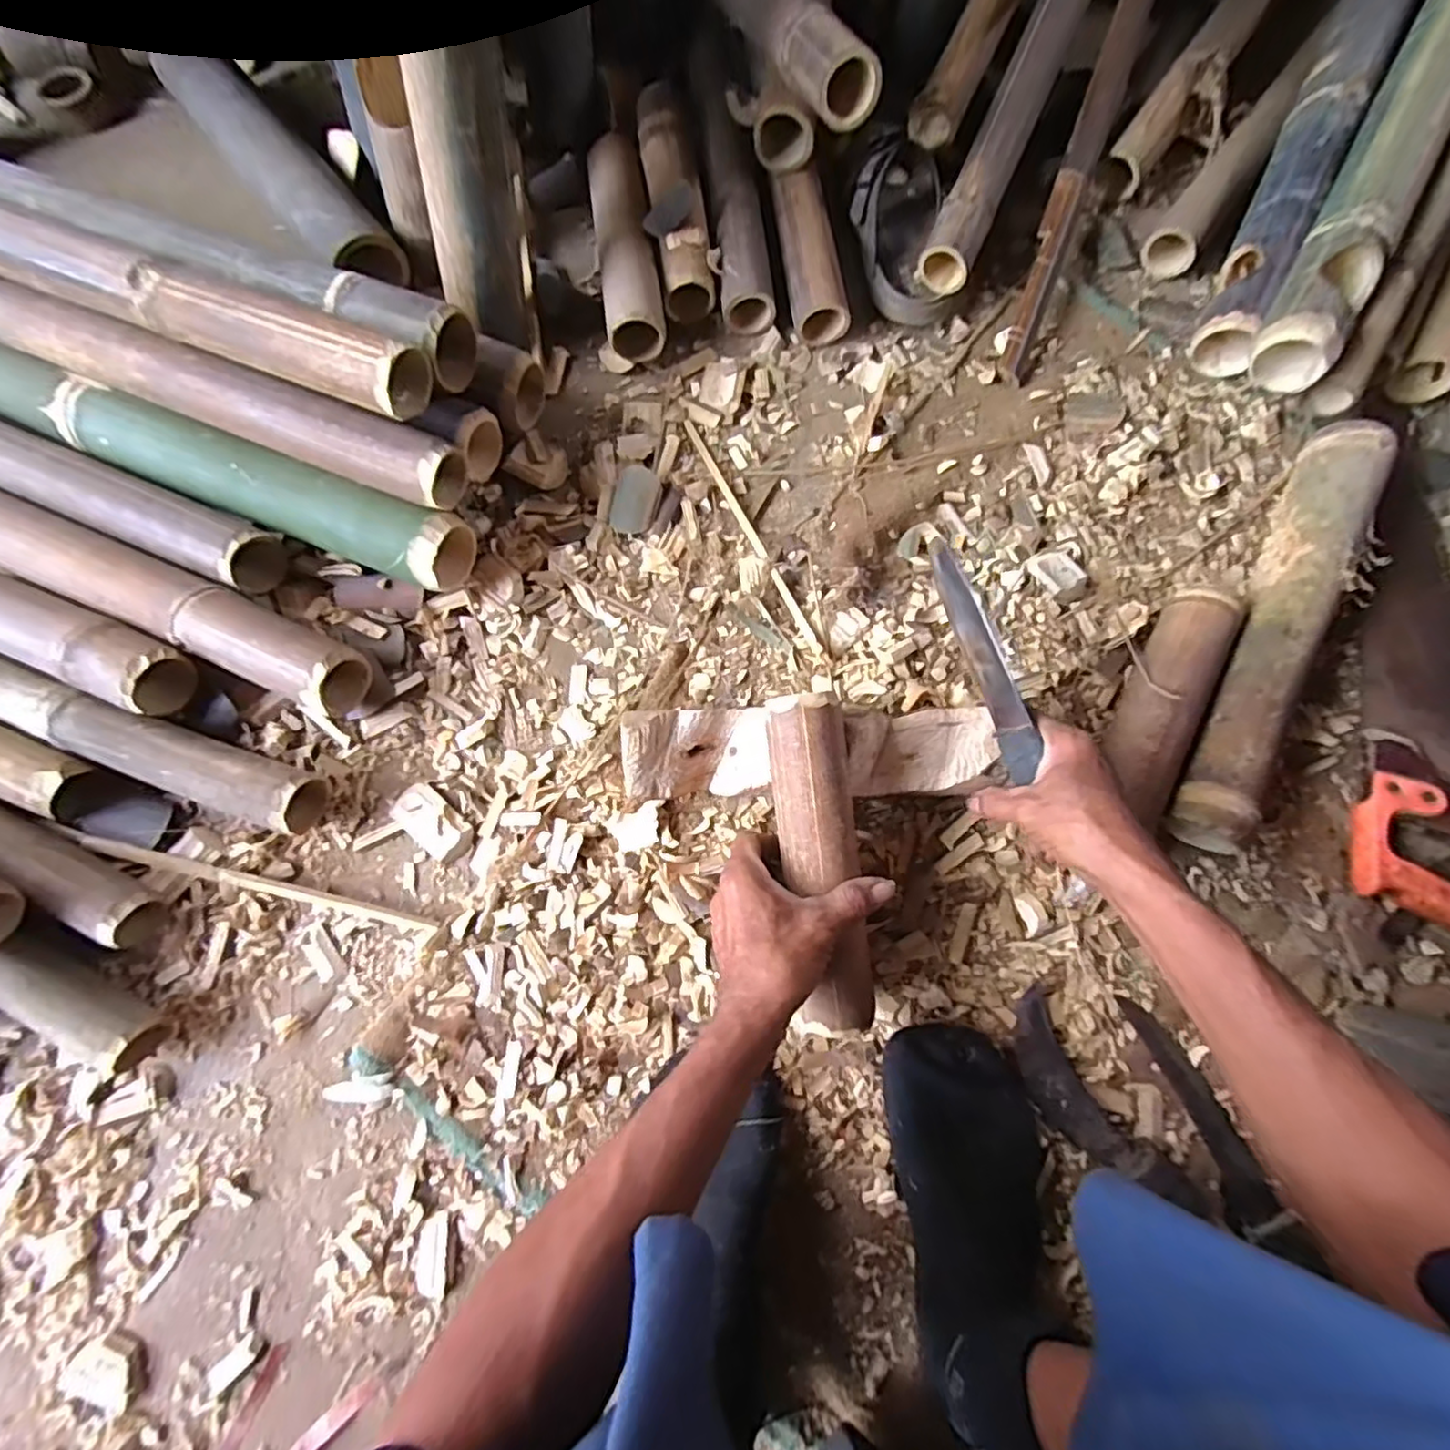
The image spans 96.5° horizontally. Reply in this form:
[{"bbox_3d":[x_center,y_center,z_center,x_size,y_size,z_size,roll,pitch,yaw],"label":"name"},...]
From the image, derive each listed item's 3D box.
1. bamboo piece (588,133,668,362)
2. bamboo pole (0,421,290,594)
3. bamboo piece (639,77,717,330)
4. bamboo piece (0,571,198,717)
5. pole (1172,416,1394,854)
[{"bbox_3d":[-0.101,-0.488,0.657,0.057,0.048,0.260,-8,77,-4],"label":"bamboo piece"},{"bbox_3d":[-0.673,-0.251,0.561,0.626,0.059,0.057,23,77,4],"label":"bamboo pole"},{"bbox_3d":[-0.053,-0.544,0.666,0.060,0.055,0.258,-9,77,-4],"label":"bamboo piece"},{"bbox_3d":[-0.558,-0.080,0.518,0.256,0.048,0.058,23,77,4],"label":"bamboo piece"},{"bbox_3d":[0.481,-0.084,0.563,0.066,0.071,0.416,28,77,5],"label":"pole"}]

